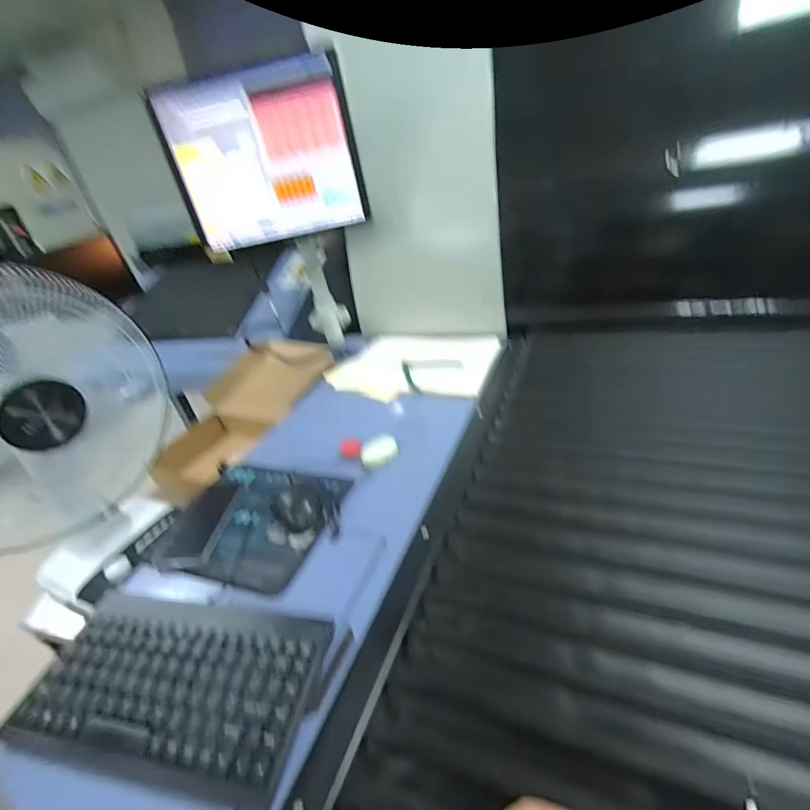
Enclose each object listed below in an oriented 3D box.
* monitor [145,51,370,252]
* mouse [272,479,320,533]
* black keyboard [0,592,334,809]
[{"bbox_3d":[-0.282,-0.491,0.862,0.376,0.288,0.052,-10,31,3],"label":"monitor"},{"bbox_3d":[-0.152,0.141,0.606,0.064,0.029,0.088,-14,32,-10],"label":"mouse"},{"bbox_3d":[-0.224,0.264,0.413,0.285,0.031,0.146,2,33,16],"label":"black keyboard"}]

